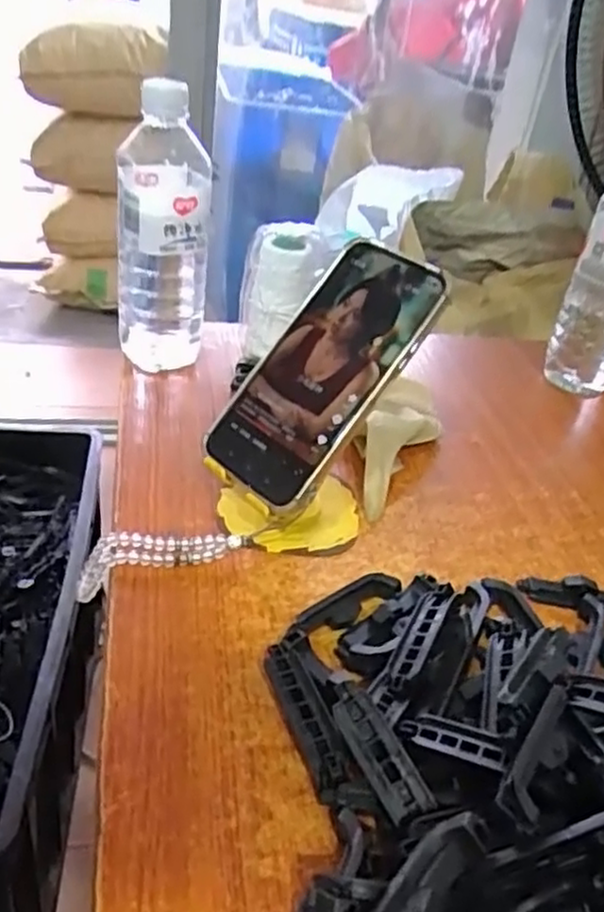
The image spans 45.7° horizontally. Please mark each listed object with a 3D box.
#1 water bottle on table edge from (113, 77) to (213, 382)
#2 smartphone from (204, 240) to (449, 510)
[{"bbox_3d":[-0.108,-0.165,0.554,0.069,0.216,0.056,1,35,-11],"label":"water bottle on table edge"},{"bbox_3d":[0.013,-0.052,0.429,0.079,0.011,0.166,35,87,32],"label":"smartphone"}]

